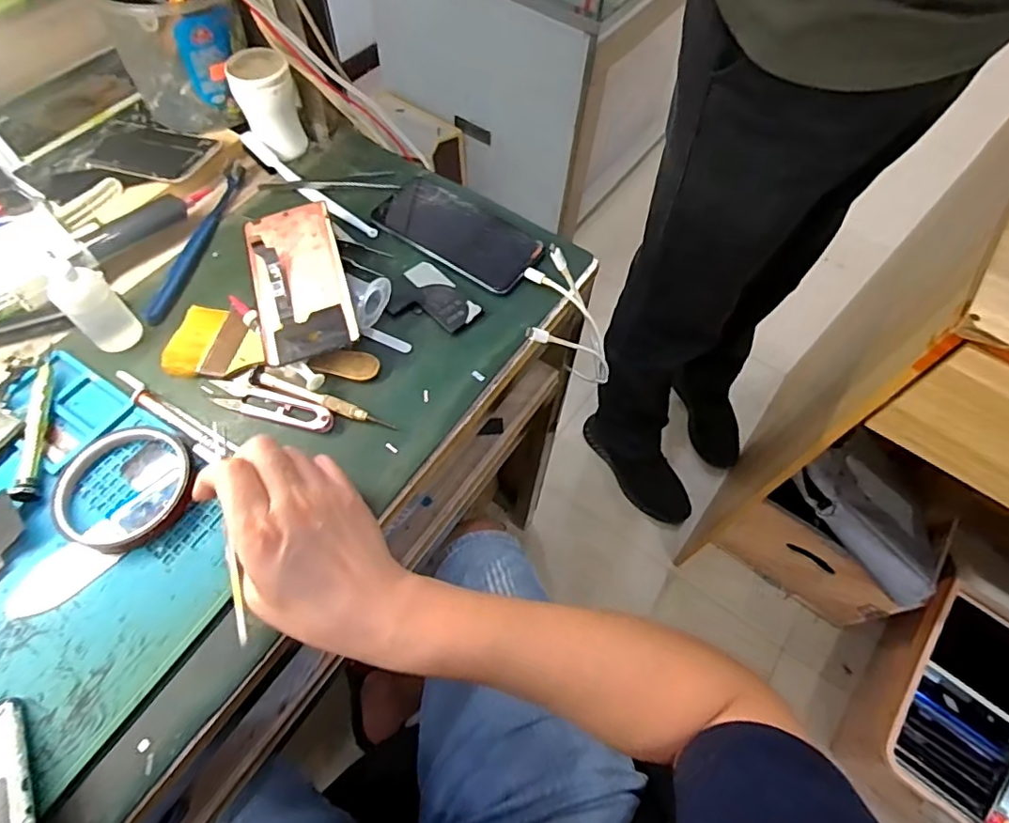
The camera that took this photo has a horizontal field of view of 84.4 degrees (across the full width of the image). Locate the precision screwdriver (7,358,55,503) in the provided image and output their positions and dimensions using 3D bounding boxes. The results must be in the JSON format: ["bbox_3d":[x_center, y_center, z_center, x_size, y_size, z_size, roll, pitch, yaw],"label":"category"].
[{"bbox_3d":[-0.335,0.010,0.398,0.016,0.017,0.114,-12,62,-9],"label":"precision screwdriver"}]

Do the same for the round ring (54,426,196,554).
[{"bbox_3d":[-0.260,0.051,0.381,0.086,0.013,0.091,1,61,-2],"label":"round ring"}]

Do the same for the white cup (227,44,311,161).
[{"bbox_3d":[-0.221,-0.288,0.529,0.053,0.082,0.050,1,61,-2],"label":"white cup"}]

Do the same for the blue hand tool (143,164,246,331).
[{"bbox_3d":[-0.273,-0.154,0.496,0.017,0.012,0.185,10,61,3],"label":"blue hand tool"}]

